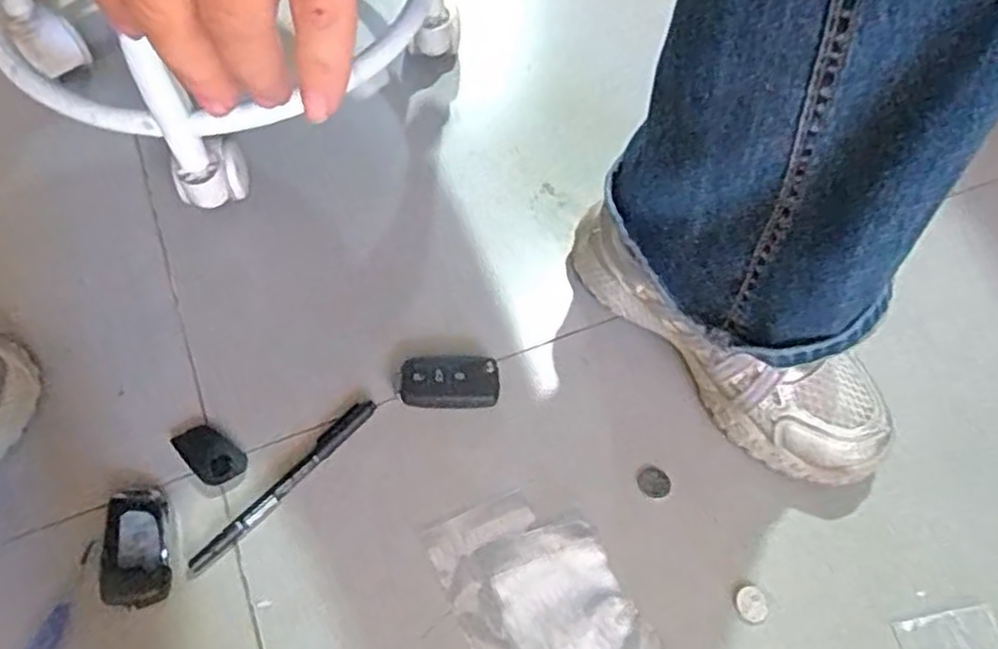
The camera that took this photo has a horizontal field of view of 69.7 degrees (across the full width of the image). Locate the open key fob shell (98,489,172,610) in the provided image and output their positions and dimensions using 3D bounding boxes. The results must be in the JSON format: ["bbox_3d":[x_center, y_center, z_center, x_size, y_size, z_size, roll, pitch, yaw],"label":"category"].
[{"bbox_3d":[-0.210,0.128,0.412,0.033,0.015,0.068,-16,61,-11],"label":"open key fob shell"}]

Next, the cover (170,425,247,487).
[{"bbox_3d":[-0.180,0.081,0.446,0.047,0.004,0.028,35,64,17],"label":"cover"}]

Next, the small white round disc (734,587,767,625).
[{"bbox_3d":[0.146,0.162,0.414,0.017,0.004,0.019,-29,65,-17],"label":"small white round disc"}]

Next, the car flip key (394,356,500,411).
[{"bbox_3d":[-0.034,0.038,0.471,0.065,0.016,0.035,-2,60,-3],"label":"car flip key"}]

